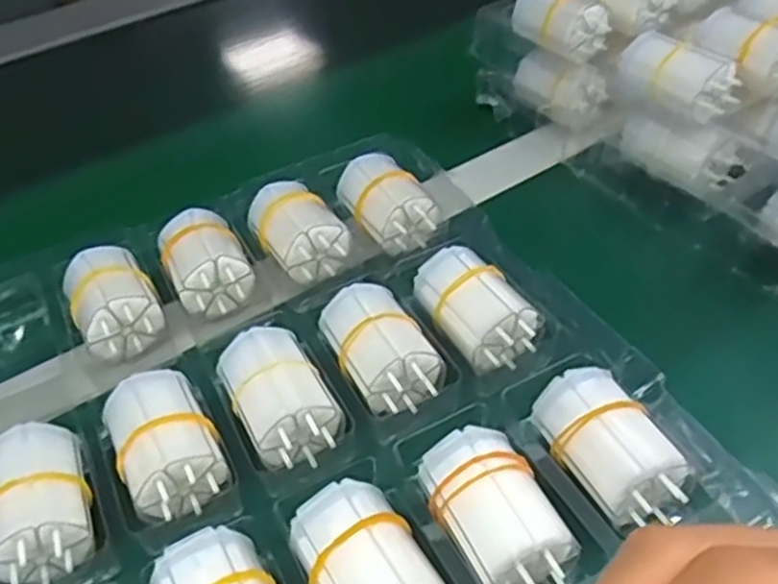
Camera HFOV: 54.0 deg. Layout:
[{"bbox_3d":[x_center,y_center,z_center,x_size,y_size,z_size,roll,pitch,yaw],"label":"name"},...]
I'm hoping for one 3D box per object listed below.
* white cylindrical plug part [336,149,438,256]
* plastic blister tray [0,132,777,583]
[{"bbox_3d":[-0.001,-0.051,0.430,0.037,0.031,0.057,-23,46,-17],"label":"white cylindrical plug part"},{"bbox_3d":[-0.030,0.068,0.314,0.278,0.036,0.373,-24,46,-18],"label":"plastic blister tray"}]

